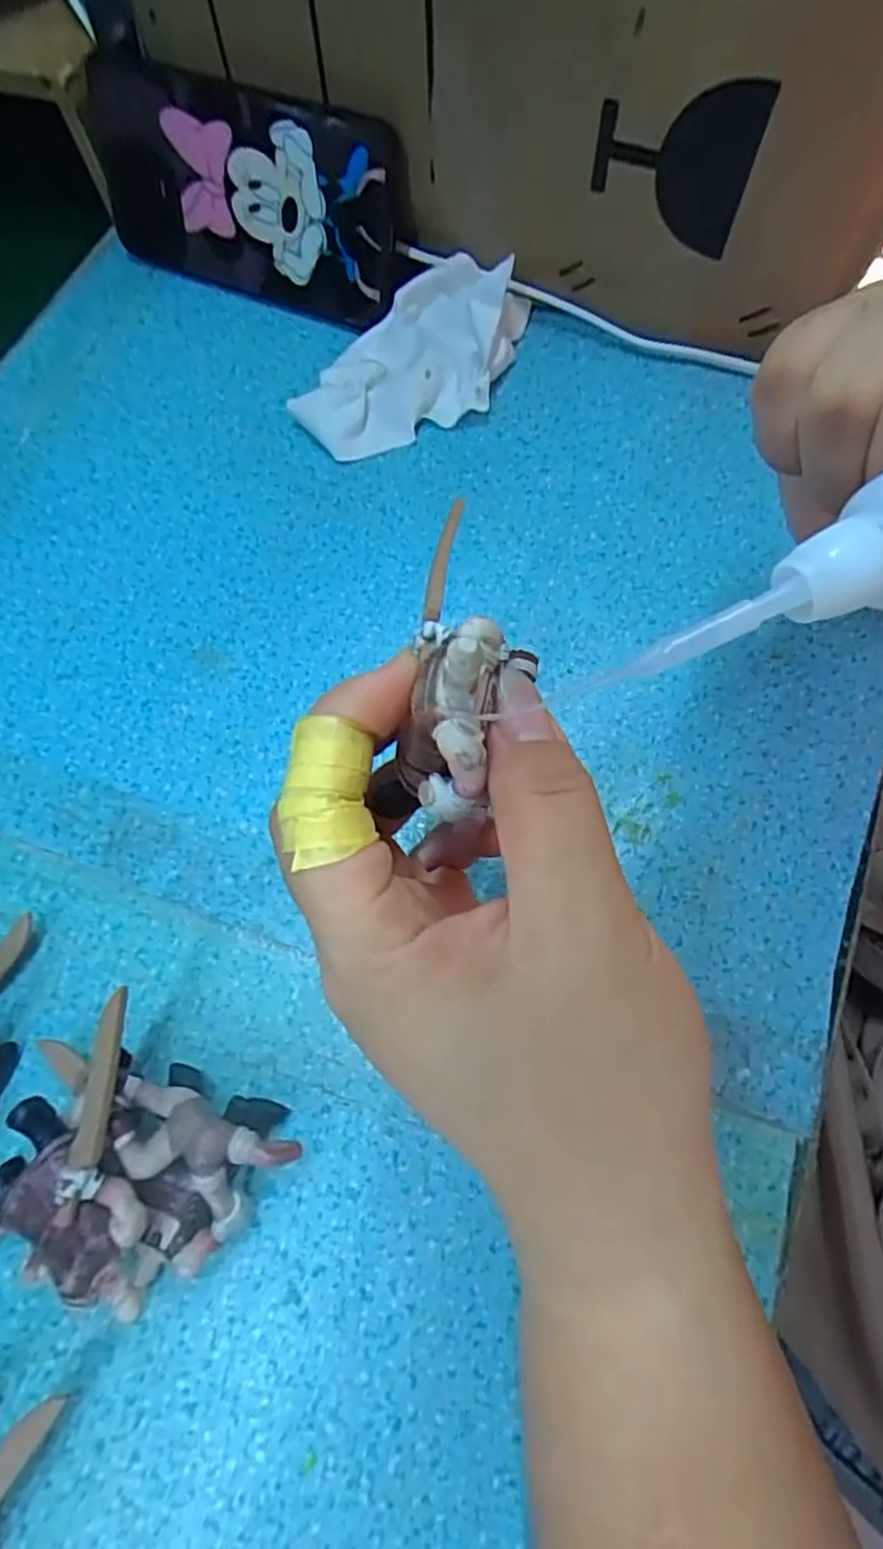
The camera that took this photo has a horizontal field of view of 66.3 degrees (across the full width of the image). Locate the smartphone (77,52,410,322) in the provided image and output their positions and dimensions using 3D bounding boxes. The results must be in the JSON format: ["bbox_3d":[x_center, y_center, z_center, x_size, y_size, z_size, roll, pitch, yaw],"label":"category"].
[{"bbox_3d":[-0.090,-0.266,0.312,0.153,0.075,0.013,23,52,10],"label":"smartphone"}]

